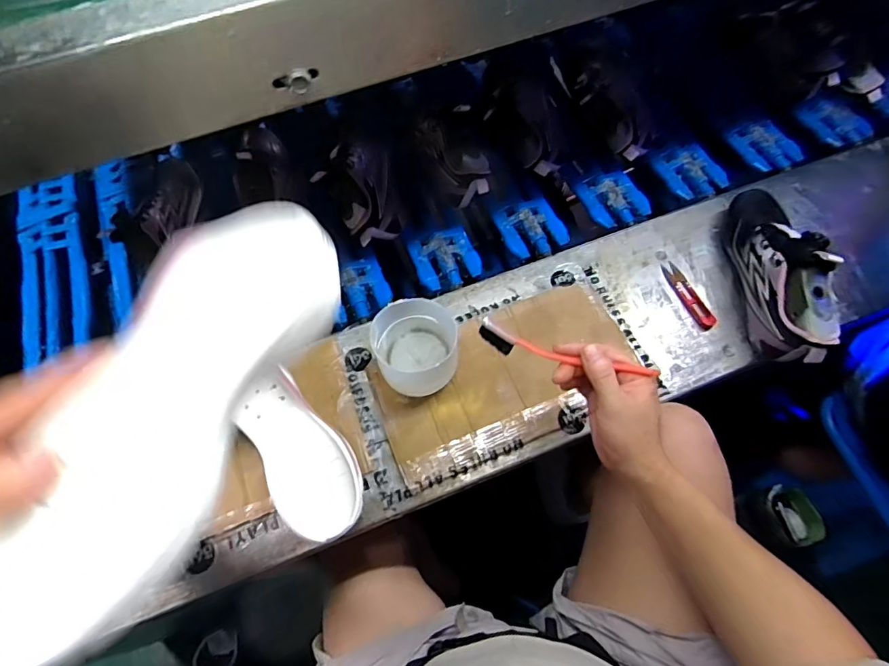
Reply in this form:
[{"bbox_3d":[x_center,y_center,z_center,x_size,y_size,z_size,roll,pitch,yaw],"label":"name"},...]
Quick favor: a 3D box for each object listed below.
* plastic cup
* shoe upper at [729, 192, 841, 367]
[{"bbox_3d":[-0.031,0.018,0.551,0.091,0.077,0.098,0,76,1],"label":"plastic cup"},{"bbox_3d":[0.414,-0.082,0.581,0.064,0.120,0.241,3,58,2],"label":"shoe upper"}]

